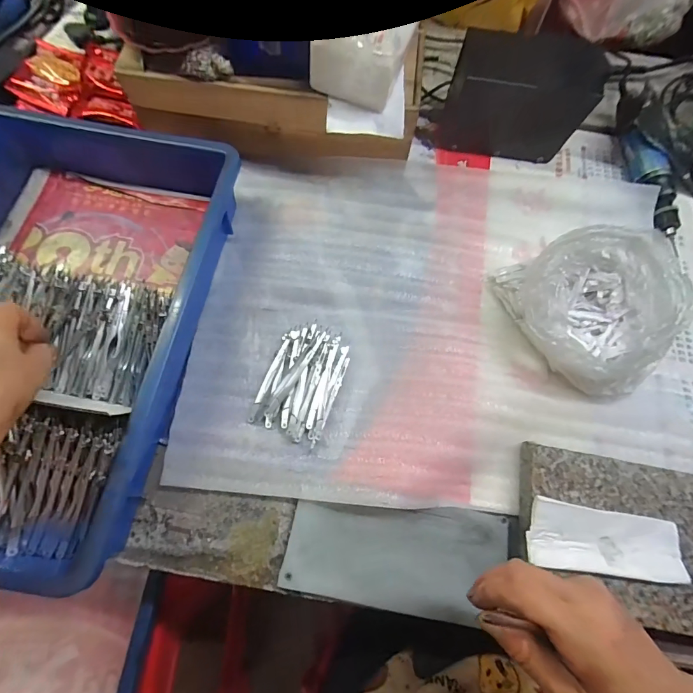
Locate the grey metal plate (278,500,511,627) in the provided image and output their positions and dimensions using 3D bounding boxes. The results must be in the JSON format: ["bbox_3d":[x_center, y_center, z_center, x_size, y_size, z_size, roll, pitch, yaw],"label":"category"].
[{"bbox_3d":[0.046,0.186,0.341,0.194,0.009,0.085,8,68,0],"label":"grey metal plate"}]

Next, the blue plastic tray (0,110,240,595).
[{"bbox_3d":[-0.298,-0.041,0.372,0.304,0.087,0.435,9,70,1],"label":"blue plastic tray"}]

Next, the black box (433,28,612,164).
[{"bbox_3d":[0.223,-0.320,0.496,0.179,0.100,0.091,12,70,3],"label":"black box"}]

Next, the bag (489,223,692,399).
[{"bbox_3d":[0.252,-0.030,0.395,0.161,0.092,0.151,2,70,-1],"label":"bag"}]

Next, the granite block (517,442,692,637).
[{"bbox_3d":[0.279,0.176,0.343,0.240,0.027,0.129,11,70,2],"label":"granite block"}]

